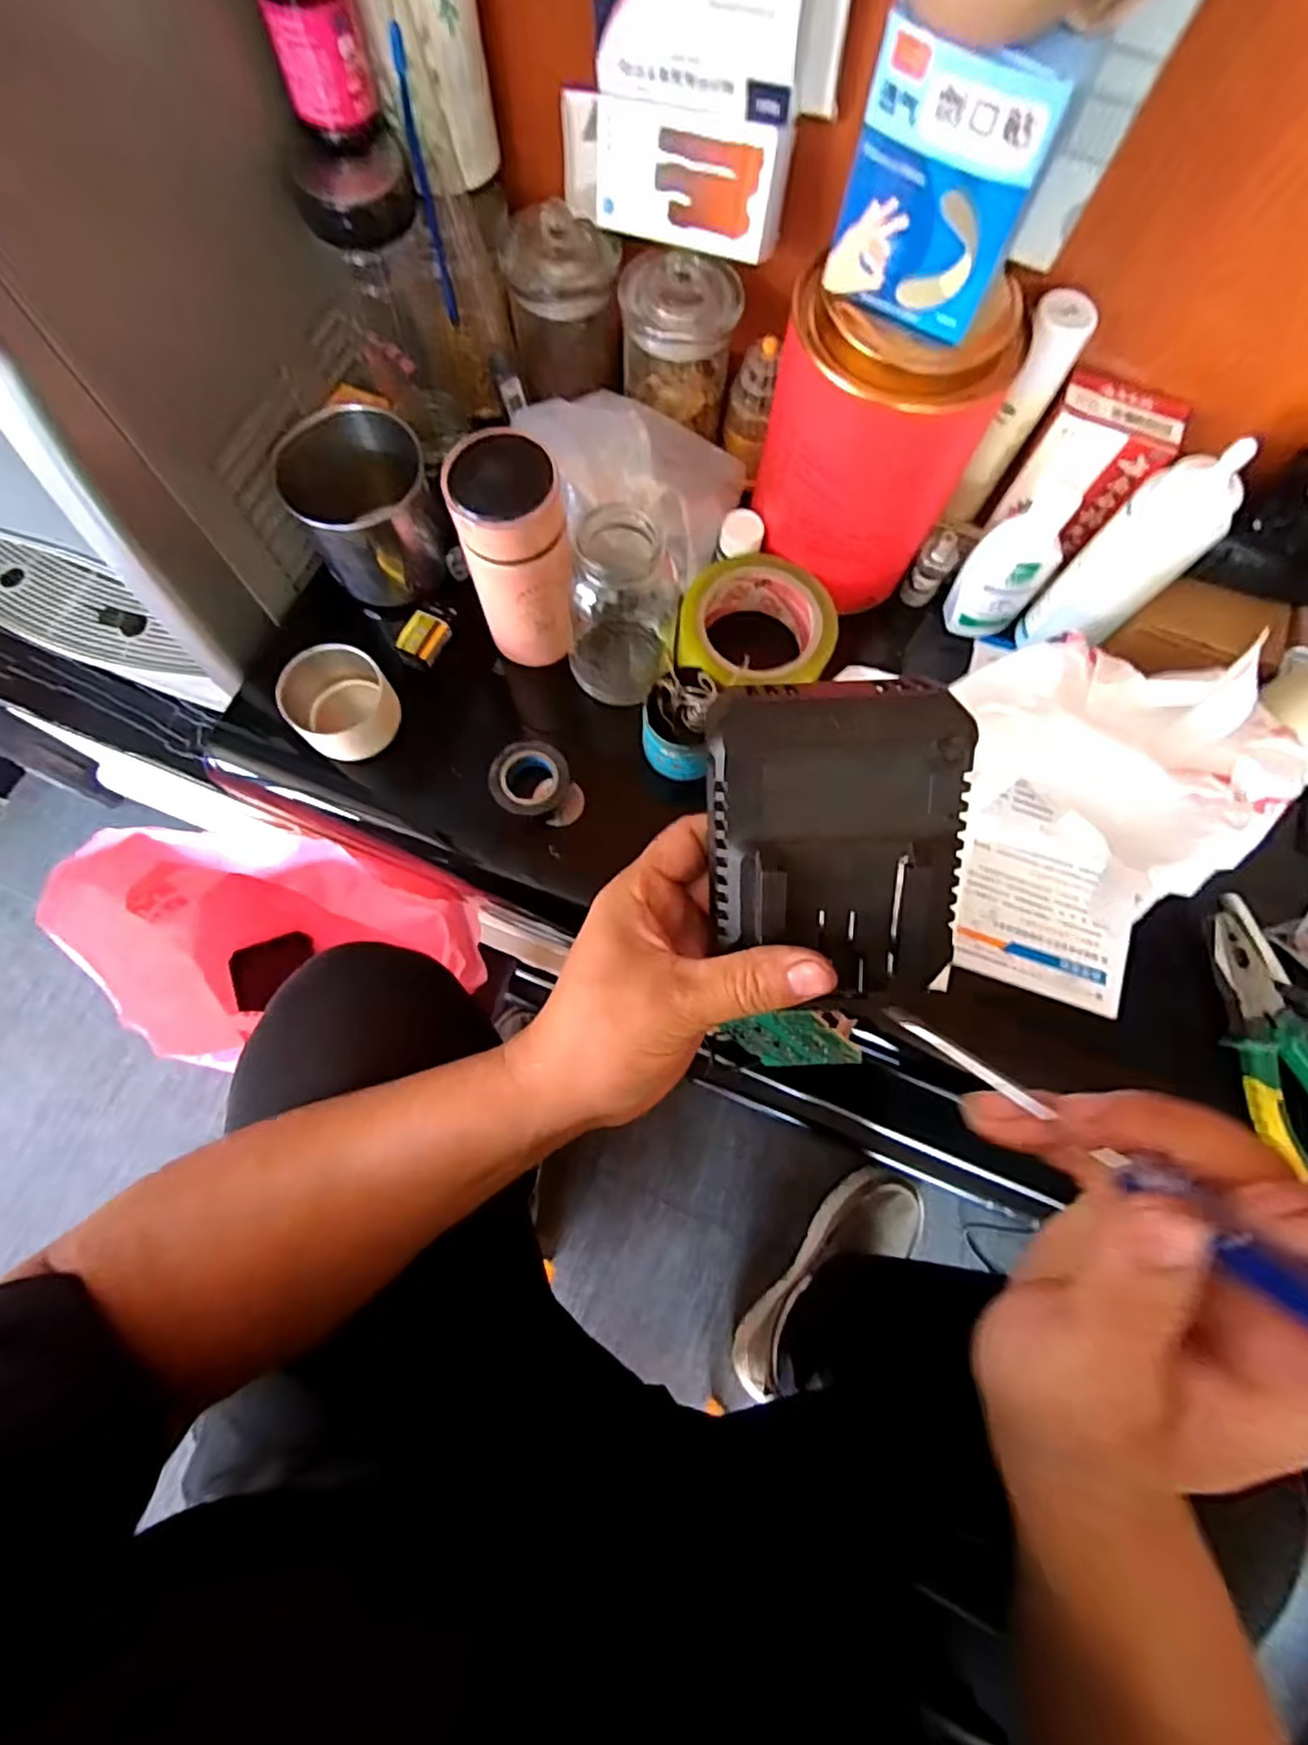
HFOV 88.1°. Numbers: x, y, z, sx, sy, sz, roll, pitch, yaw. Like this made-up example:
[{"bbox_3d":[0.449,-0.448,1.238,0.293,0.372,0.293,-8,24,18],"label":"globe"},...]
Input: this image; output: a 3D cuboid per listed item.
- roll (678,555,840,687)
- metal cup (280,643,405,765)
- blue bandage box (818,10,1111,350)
[{"bbox_3d":[0.071,-0.164,0.470,0.104,0.042,0.095,1,74,-2],"label":"roll"},{"bbox_3d":[-0.211,-0.114,0.457,0.065,0.052,0.063,1,74,-2],"label":"metal cup"},{"bbox_3d":[0.123,-0.294,0.294,0.077,0.097,0.022,17,74,3],"label":"blue bandage box"}]

